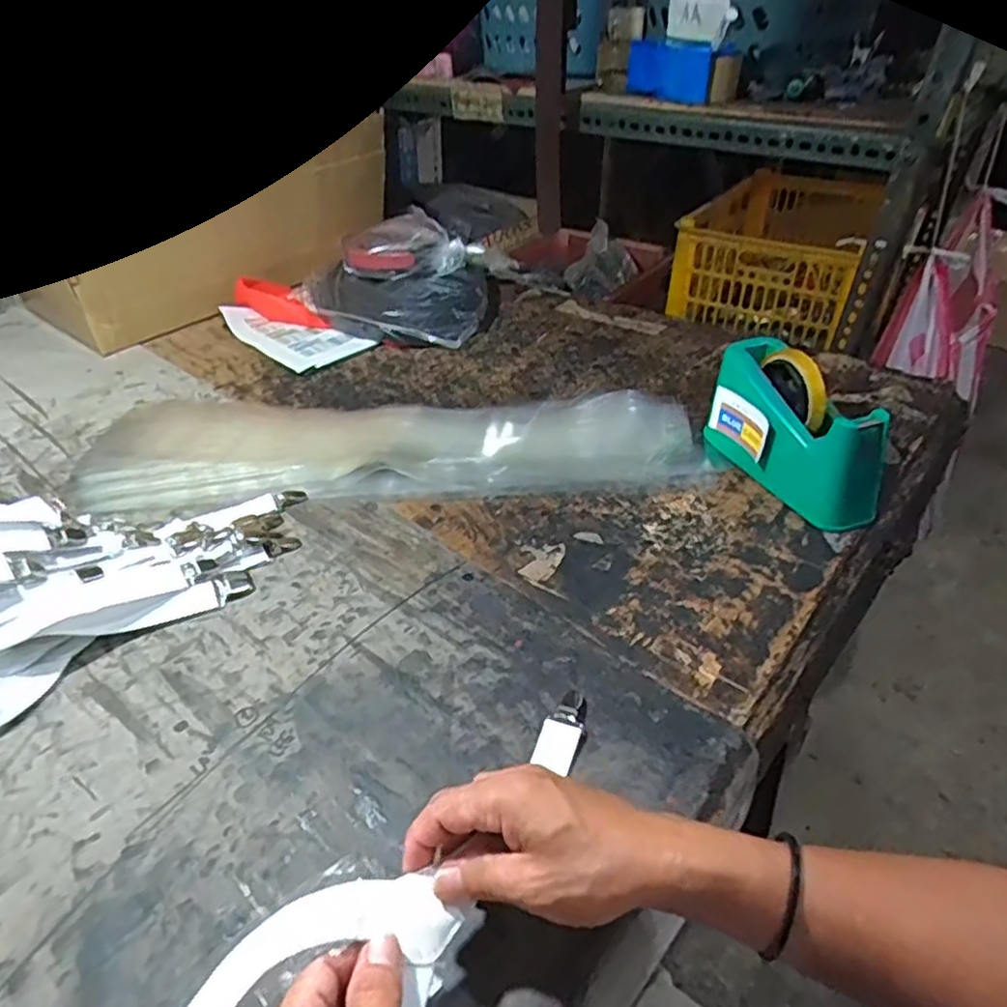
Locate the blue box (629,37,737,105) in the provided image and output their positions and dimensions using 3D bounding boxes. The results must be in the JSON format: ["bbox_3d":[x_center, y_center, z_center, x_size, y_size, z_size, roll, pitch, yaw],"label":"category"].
[{"bbox_3d":[0.216,-0.539,0.863,0.045,0.056,0.161,-20,42,-21],"label":"blue box"}]

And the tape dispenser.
[{"bbox_3d":[0.277,-0.071,0.670,0.065,0.116,0.196,-16,41,-17],"label":"tape dispenser"}]

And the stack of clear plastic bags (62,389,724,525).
[{"bbox_3d":[-0.130,-0.070,0.778,0.684,0.020,0.212,-1,38,2],"label":"stack of clear plastic bags"}]

